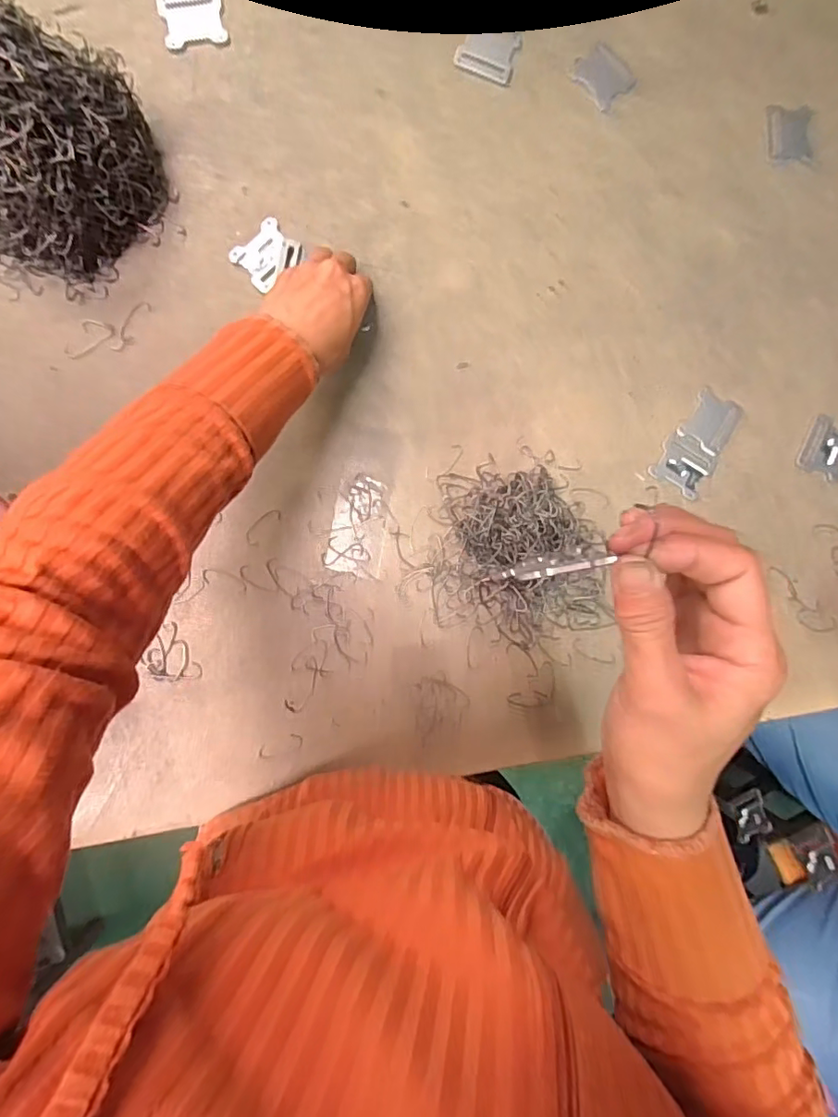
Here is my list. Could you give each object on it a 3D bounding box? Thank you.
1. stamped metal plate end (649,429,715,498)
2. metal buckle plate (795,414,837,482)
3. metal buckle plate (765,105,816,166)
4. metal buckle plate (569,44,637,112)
[{"bbox_3d":[0.233,-0.082,0.476,0.048,0.004,0.045,29,88,-3],"label":"stamped metal plate end"},{"bbox_3d":[0.361,-0.097,0.480,0.041,0.004,0.050,20,89,-3],"label":"metal buckle plate"},{"bbox_3d":[0.327,-0.374,0.477,0.042,0.004,0.049,-2,90,-3],"label":"metal buckle plate"},{"bbox_3d":[0.159,-0.417,0.468,0.041,0.004,0.048,-44,92,-2],"label":"metal buckle plate"}]

